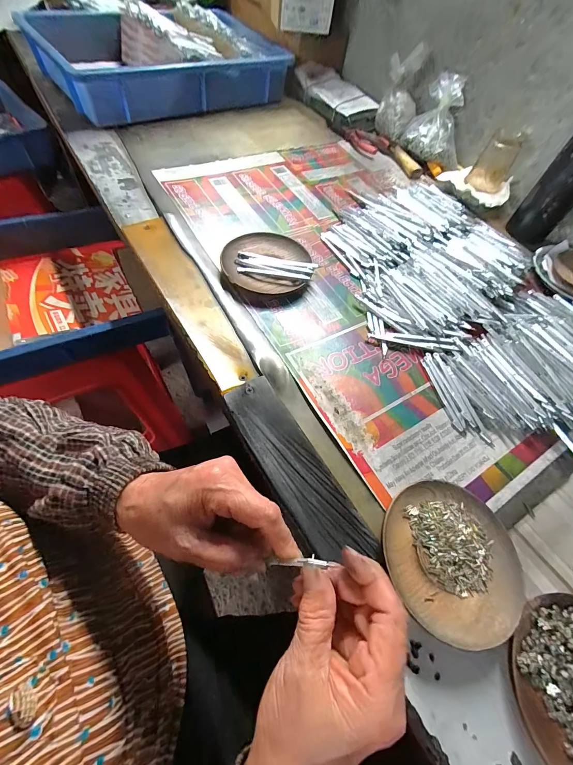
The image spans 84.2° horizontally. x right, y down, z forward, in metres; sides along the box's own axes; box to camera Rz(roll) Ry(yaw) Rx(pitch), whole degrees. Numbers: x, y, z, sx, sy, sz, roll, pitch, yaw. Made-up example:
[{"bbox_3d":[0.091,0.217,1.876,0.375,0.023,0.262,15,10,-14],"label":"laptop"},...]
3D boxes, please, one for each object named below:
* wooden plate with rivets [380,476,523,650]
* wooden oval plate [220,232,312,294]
[{"bbox_3d":[0.136,0.140,0.259,0.115,0.023,0.110,3,59,-6],"label":"wooden plate with rivets"},{"bbox_3d":[-0.028,-0.157,0.416,0.109,0.023,0.105,-2,60,-9],"label":"wooden oval plate"}]

